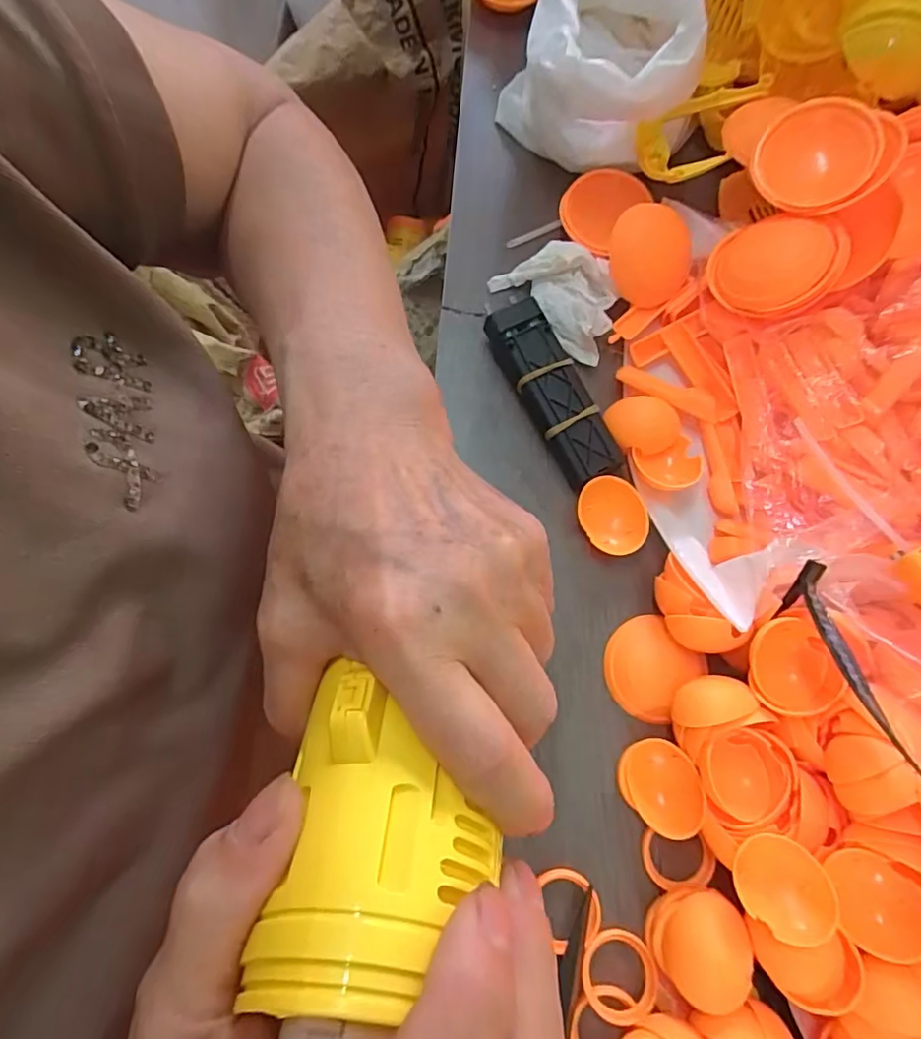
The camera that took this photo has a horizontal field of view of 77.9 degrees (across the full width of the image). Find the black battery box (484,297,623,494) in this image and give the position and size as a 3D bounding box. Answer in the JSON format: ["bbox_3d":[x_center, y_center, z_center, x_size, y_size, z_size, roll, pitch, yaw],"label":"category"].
[{"bbox_3d":[0.053,-0.072,0.319,0.033,0.015,0.108,-24,78,-7],"label":"black battery box"}]

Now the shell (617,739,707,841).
[{"bbox_3d":[0.099,0.130,0.279,0.038,0.010,0.043,-50,55,6],"label":"shell"}]

